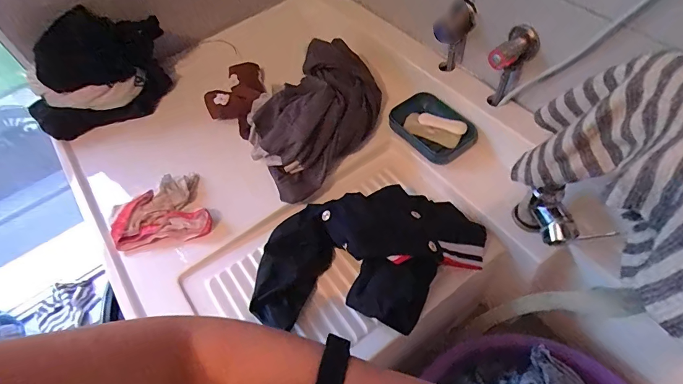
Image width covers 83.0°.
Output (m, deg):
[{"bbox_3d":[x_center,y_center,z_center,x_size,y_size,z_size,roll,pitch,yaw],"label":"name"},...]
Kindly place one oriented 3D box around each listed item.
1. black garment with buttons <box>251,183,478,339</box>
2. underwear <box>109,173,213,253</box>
[{"bbox_3d":[0.042,0.078,0.510,0.298,0.049,0.179,-1,56,4],"label":"black garment with buttons"},{"bbox_3d":[-0.272,0.024,0.582,0.138,0.050,0.105,-13,56,-4],"label":"underwear"}]

